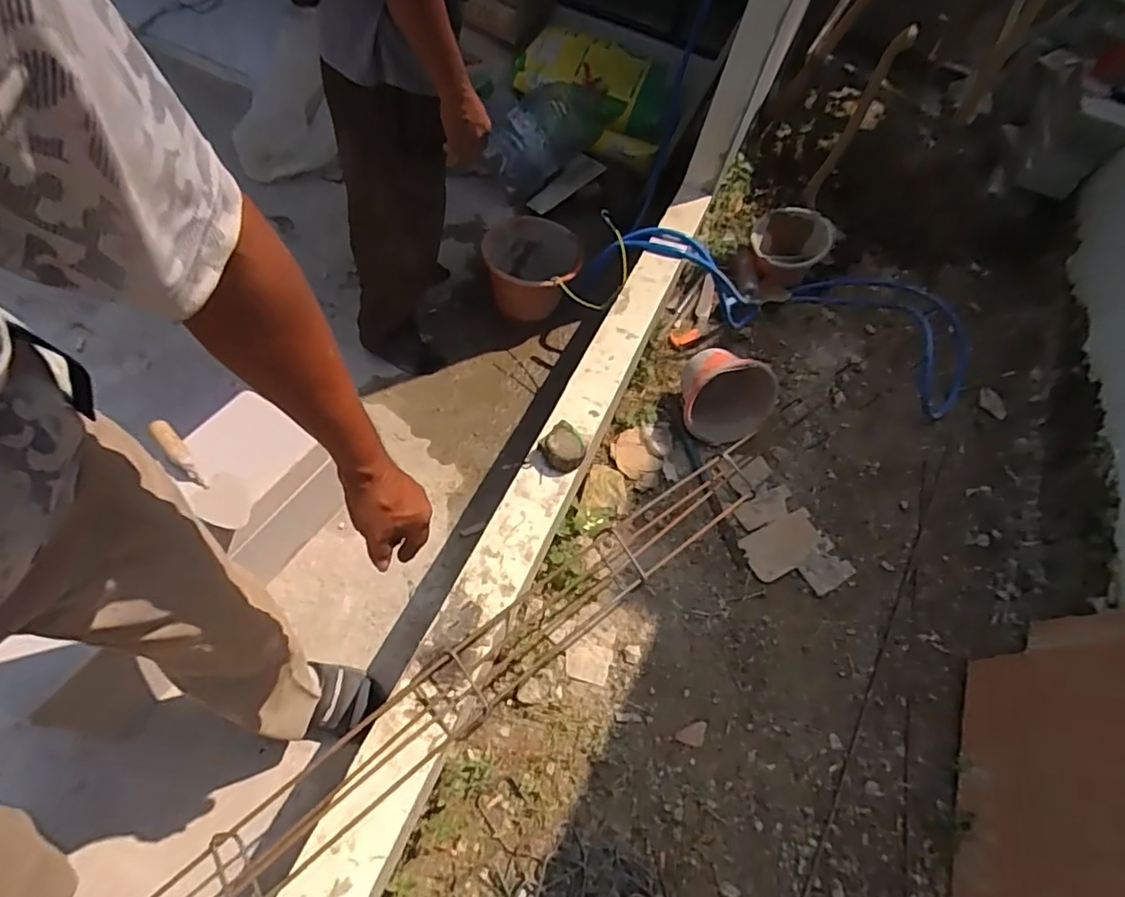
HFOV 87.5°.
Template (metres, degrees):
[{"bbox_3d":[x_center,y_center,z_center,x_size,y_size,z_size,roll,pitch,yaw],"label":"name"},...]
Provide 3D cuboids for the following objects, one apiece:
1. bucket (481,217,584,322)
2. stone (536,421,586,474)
[{"bbox_3d":[-0.093,-0.499,1.706,0.273,0.229,0.273,5,56,-8],"label":"bucket"},{"bbox_3d":[0.002,-0.001,1.056,0.078,0.035,0.078,5,56,-8],"label":"stone"}]

